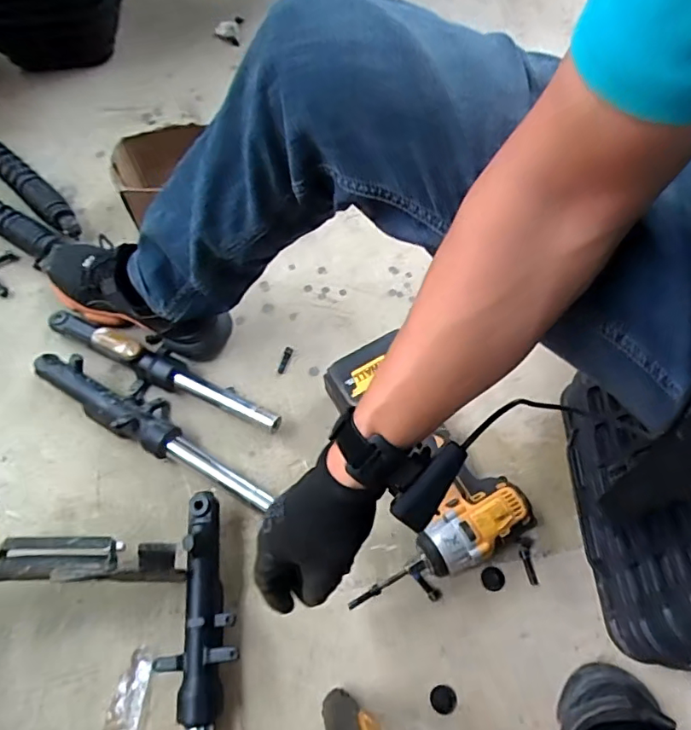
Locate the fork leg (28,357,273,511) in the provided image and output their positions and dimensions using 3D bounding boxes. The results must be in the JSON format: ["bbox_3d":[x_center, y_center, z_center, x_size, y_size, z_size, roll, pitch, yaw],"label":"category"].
[{"bbox_3d":[-0.231,0.073,0.640,0.349,0.050,0.068,29,67,17],"label":"fork leg"}]

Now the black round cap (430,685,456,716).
[{"bbox_3d":[0.095,0.325,0.512,0.025,0.004,0.024,-1,62,2],"label":"black round cap"}]

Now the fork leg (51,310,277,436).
[{"bbox_3d":[-0.235,0.001,0.677,0.352,0.048,0.047,25,66,15],"label":"fork leg"}]

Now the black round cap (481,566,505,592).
[{"bbox_3d":[0.156,0.227,0.560,0.022,0.014,0.023,-1,62,2],"label":"black round cap"}]

